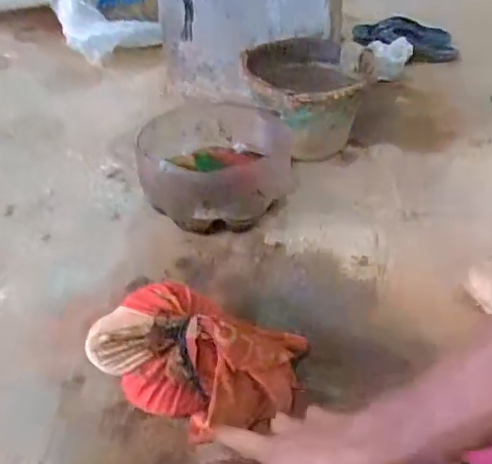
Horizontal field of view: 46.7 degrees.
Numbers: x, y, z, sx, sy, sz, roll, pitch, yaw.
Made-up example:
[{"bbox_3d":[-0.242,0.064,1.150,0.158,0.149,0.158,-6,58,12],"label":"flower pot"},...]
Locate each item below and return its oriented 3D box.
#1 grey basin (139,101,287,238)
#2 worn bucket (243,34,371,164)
[{"bbox_3d":[-0.046,-0.102,0.959,0.257,0.138,0.210,-1,39,-3],"label":"grey basin"},{"bbox_3d":[0.104,-0.243,1.081,0.216,0.163,0.221,-2,38,0],"label":"worn bucket"}]

